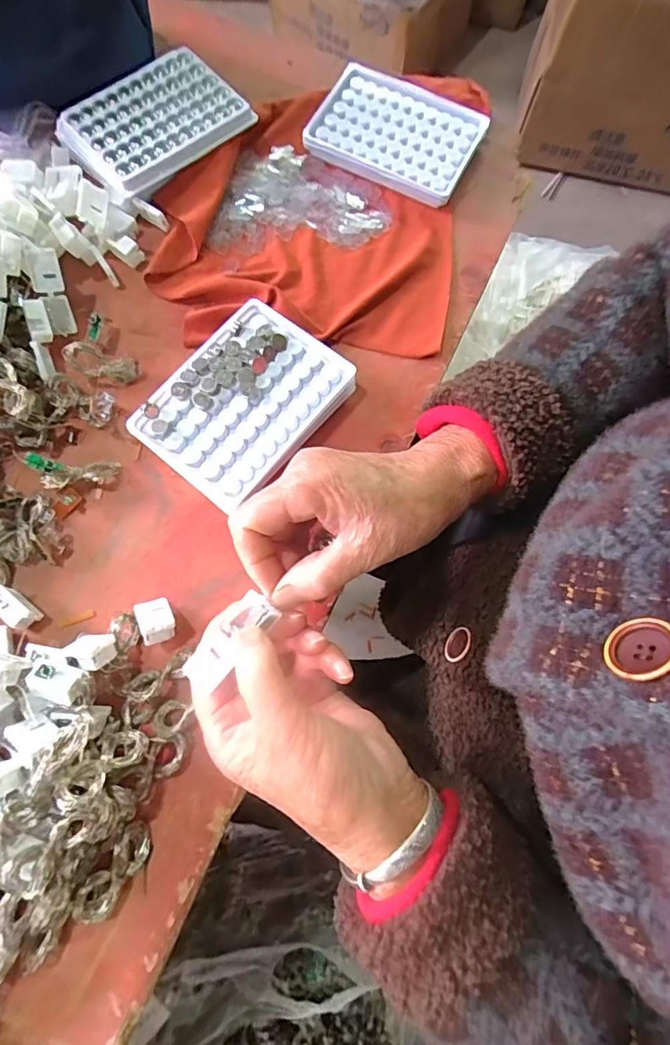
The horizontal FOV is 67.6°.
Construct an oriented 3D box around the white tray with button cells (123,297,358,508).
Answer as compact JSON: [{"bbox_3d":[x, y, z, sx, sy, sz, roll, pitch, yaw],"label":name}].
[{"bbox_3d":[-0.066,-0.085,0.344,0.110,0.024,0.130,37,78,8],"label":"white tray with button cells"}]

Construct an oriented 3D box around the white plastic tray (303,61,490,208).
[{"bbox_3d":[0.053,-0.328,0.418,0.127,0.022,0.100,25,76,5],"label":"white plastic tray"}]

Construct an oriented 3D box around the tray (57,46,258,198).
[{"bbox_3d":[-0.139,-0.311,0.388,0.123,0.015,0.088,-40,79,-10],"label":"tray"}]

